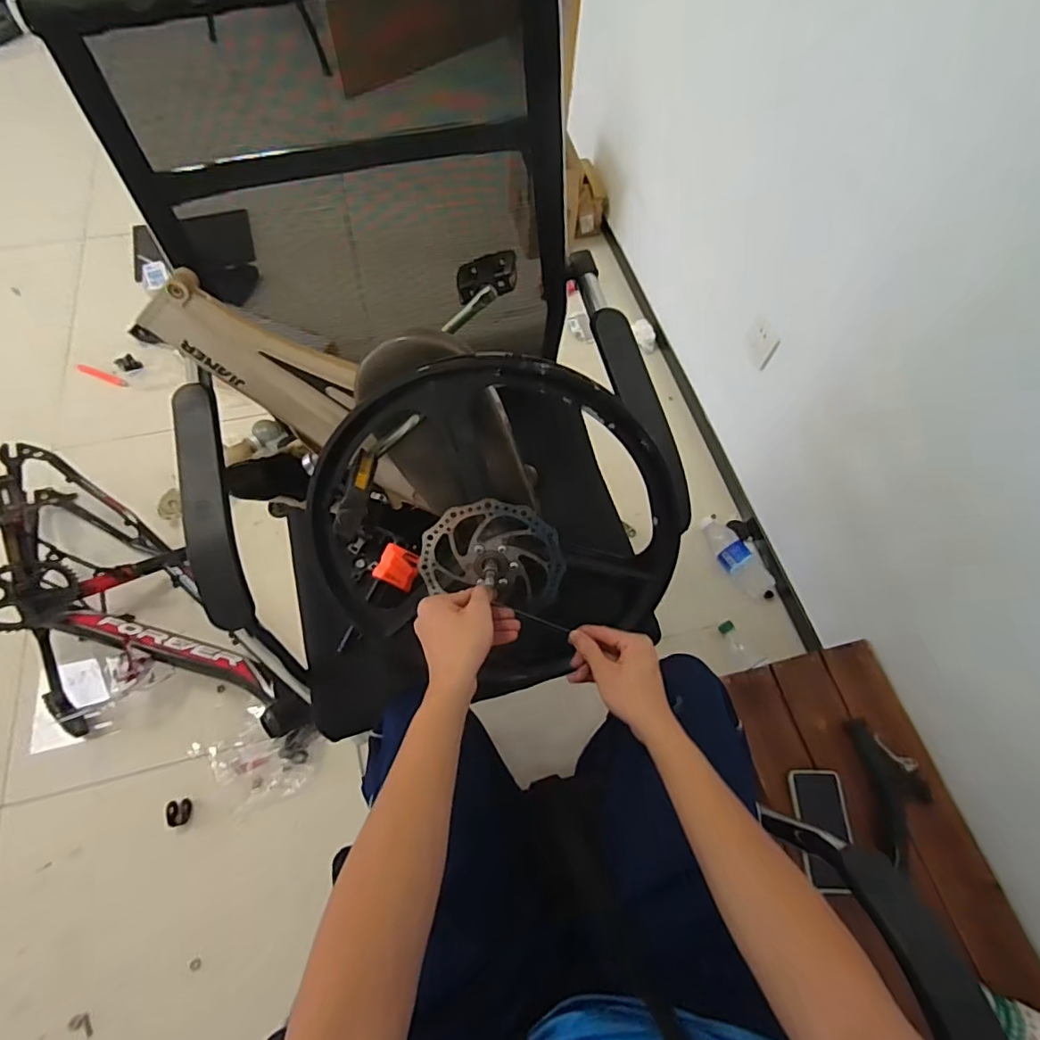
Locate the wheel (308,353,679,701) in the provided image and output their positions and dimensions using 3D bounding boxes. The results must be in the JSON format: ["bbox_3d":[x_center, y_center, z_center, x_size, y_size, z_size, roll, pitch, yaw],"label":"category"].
[{"bbox_3d":[-0.029,0.018,0.603,0.406,0.381,0.095,19,24,-7],"label":"wheel"}]

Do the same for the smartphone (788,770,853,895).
[{"bbox_3d":[0.465,0.470,0.830,0.073,0.009,0.165,-3,54,12],"label":"smartphone"}]

